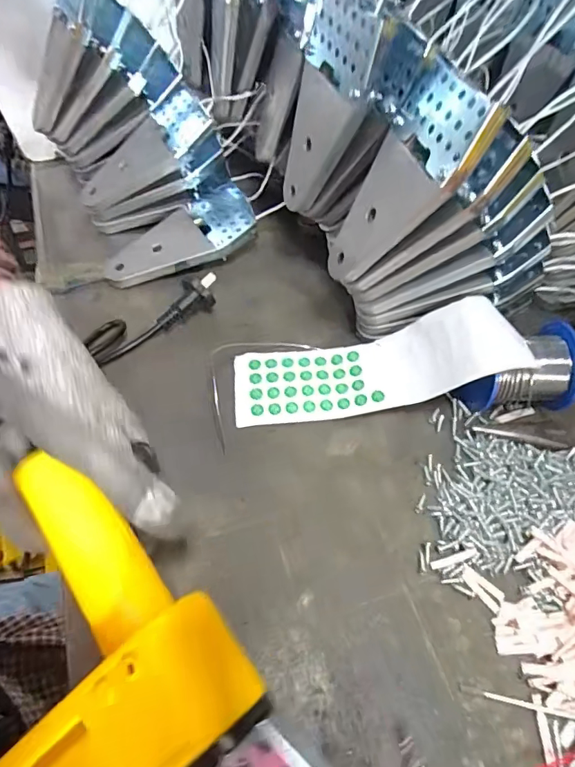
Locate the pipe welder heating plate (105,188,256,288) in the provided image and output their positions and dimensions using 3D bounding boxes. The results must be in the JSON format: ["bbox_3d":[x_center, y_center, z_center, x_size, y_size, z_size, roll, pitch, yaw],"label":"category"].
[{"bbox_3d":[-0.096,-0.128,0.426,0.140,0.031,0.070,-32,64,-19],"label":"pipe welder heating plate"}]

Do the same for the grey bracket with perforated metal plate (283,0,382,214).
[{"bbox_3d":[0.024,-0.181,0.315,0.013,0.132,0.071,-14,51,-28],"label":"grey bracket with perforated metal plate"}]

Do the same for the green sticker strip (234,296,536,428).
[{"bbox_3d":[0.060,-0.012,0.342,0.199,0.029,0.061,-13,57,14],"label":"green sticker strip"}]

